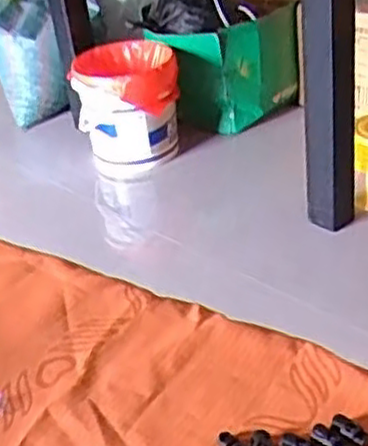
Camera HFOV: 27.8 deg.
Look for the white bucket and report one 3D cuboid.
[{"bbox_3d":[-0.137,-0.283,1.888,0.246,0.294,0.246,-8,32,0],"label":"white bucket"}]

